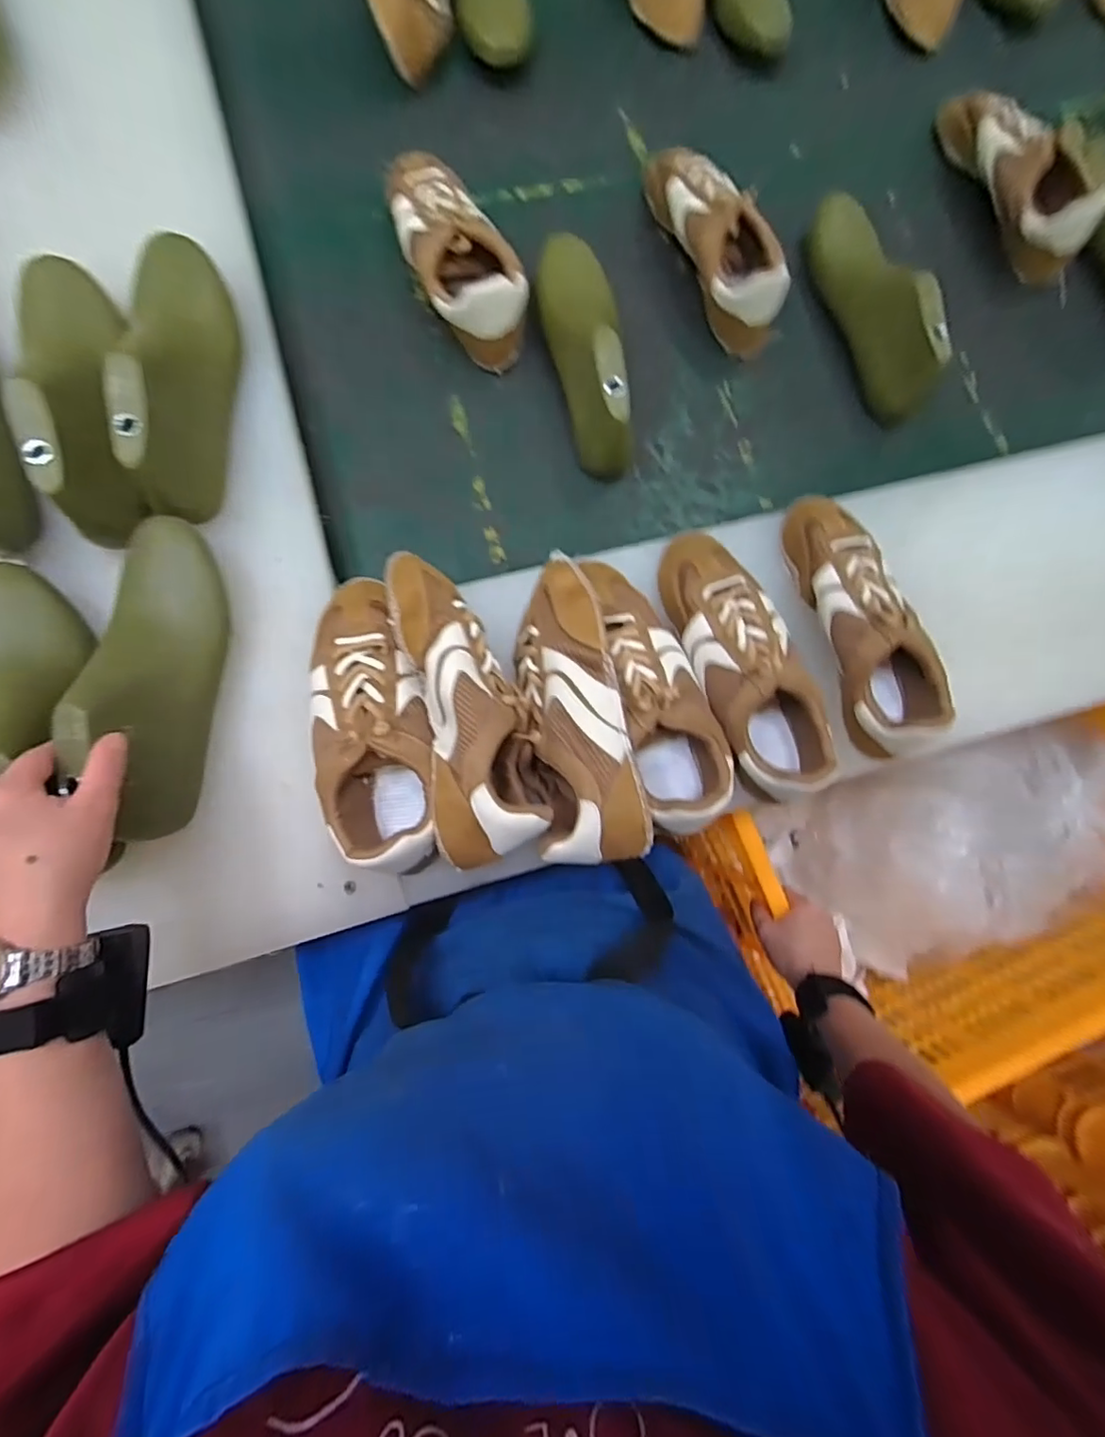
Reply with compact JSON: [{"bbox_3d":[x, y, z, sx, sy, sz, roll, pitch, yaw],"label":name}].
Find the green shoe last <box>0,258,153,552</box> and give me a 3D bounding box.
[{"bbox_3d":[-0.362,-0.255,0.431,0.066,0.079,0.240,-17,83,-5],"label":"green shoe last"}]

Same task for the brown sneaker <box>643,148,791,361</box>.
[{"bbox_3d":[0.159,-0.483,0.565,0.082,0.069,0.232,-26,84,-6],"label":"brown sneaker"}]

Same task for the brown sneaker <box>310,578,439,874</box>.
[{"bbox_3d":[-0.132,-0.001,0.424,0.084,0.074,0.218,-7,83,-3],"label":"brown sneaker"}]

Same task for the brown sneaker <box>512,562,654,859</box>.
[{"bbox_3d":[0.015,-0.008,0.425,0.080,0.071,0.230,-10,83,-4],"label":"brown sneaker"}]

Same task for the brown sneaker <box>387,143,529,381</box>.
[{"bbox_3d":[-0.096,-0.444,0.538,0.083,0.066,0.217,-28,84,-6],"label":"brown sneaker"}]

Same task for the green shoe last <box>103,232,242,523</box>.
[{"bbox_3d":[-0.291,-0.276,0.444,0.071,0.088,0.237,-9,83,-4],"label":"green shoe last"}]

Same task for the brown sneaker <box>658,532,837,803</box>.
[{"bbox_3d":[0.149,-0.047,0.450,0.074,0.072,0.214,-19,84,-5],"label":"brown sneaker"}]

